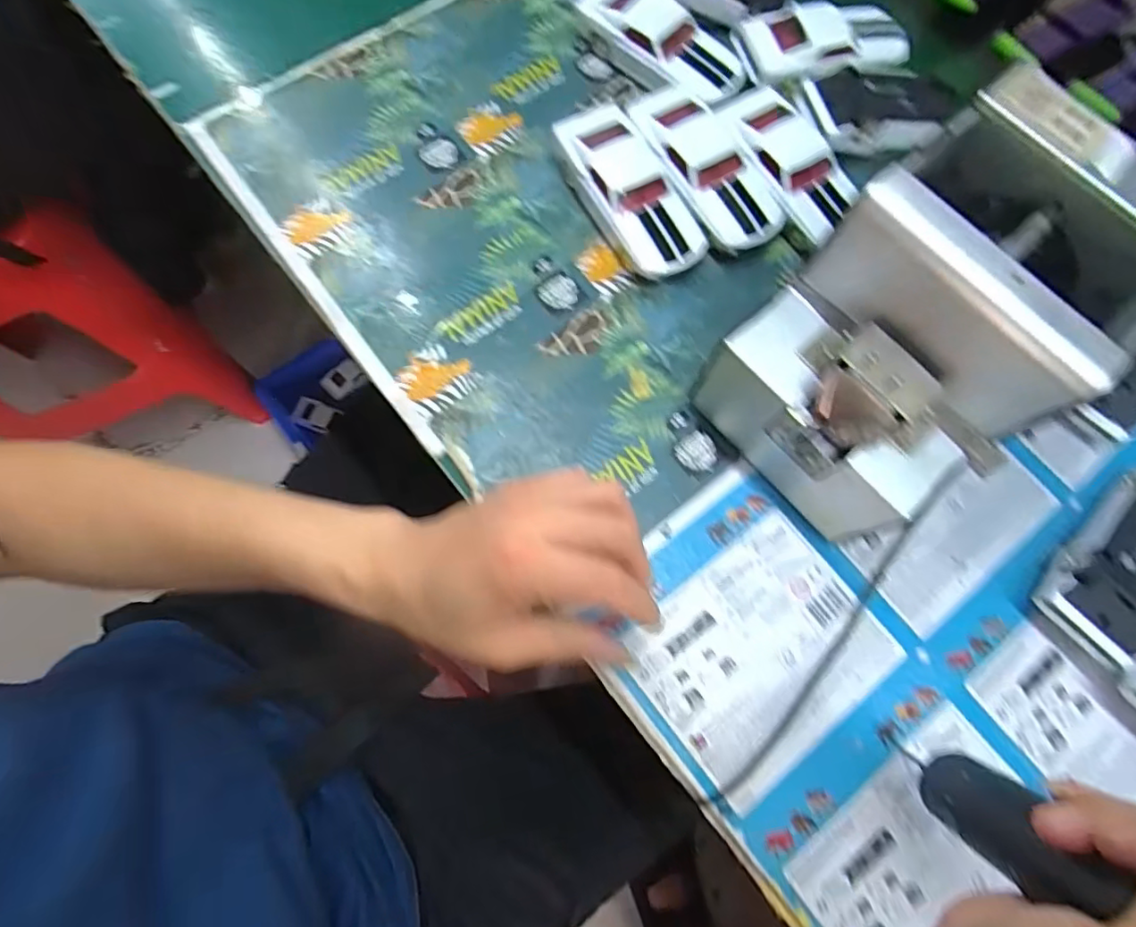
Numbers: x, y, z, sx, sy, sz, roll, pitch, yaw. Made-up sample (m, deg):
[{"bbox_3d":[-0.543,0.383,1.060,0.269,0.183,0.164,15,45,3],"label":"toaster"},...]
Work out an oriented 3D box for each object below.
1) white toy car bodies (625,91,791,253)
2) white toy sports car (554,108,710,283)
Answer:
[{"bbox_3d":[0.093,-0.198,0.396,0.055,0.033,0.126,-29,77,-12],"label":"white toy car bodies"},{"bbox_3d":[0.040,-0.180,0.388,0.053,0.035,0.130,-31,77,-10],"label":"white toy sports car"}]

